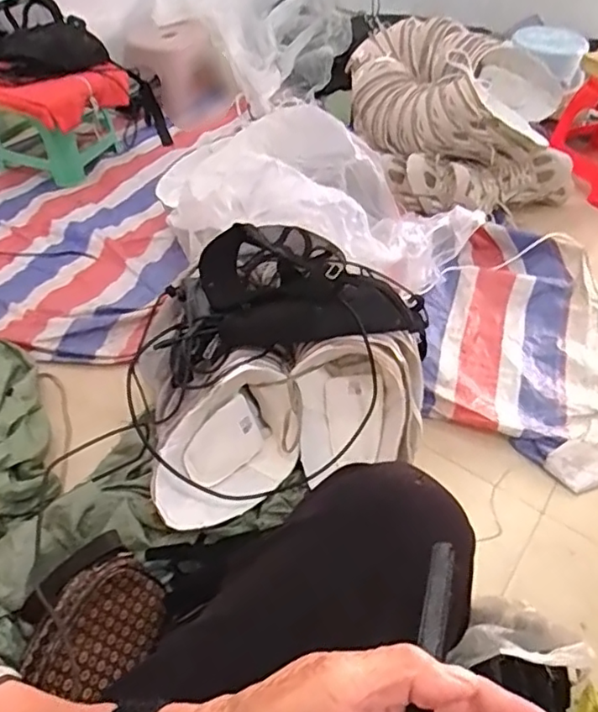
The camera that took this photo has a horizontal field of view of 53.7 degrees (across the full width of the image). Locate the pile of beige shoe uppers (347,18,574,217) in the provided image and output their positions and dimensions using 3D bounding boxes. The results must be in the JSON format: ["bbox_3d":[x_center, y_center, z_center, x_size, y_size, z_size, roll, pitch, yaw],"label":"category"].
[{"bbox_3d":[0.397,-0.600,1.466,0.444,0.298,0.491,-16,49,-19],"label":"pile of beige shoe uppers"}]

